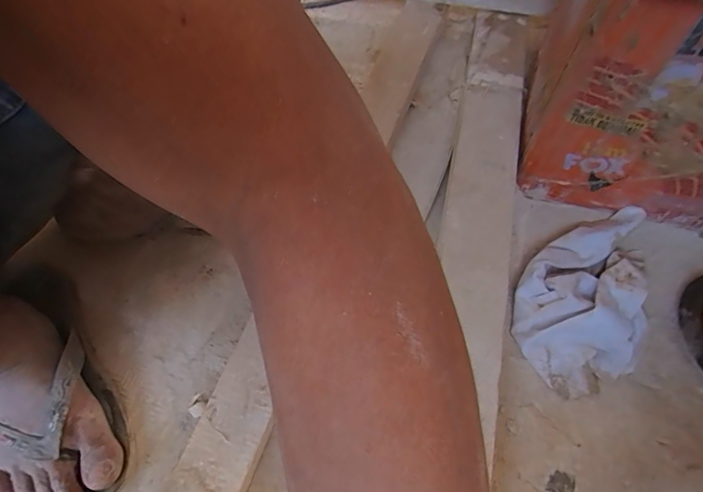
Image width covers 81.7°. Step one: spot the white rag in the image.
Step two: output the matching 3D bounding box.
[{"bbox_3d":[0.243,0.041,0.402,0.118,0.043,0.205,40,71,20],"label":"white rag"}]

